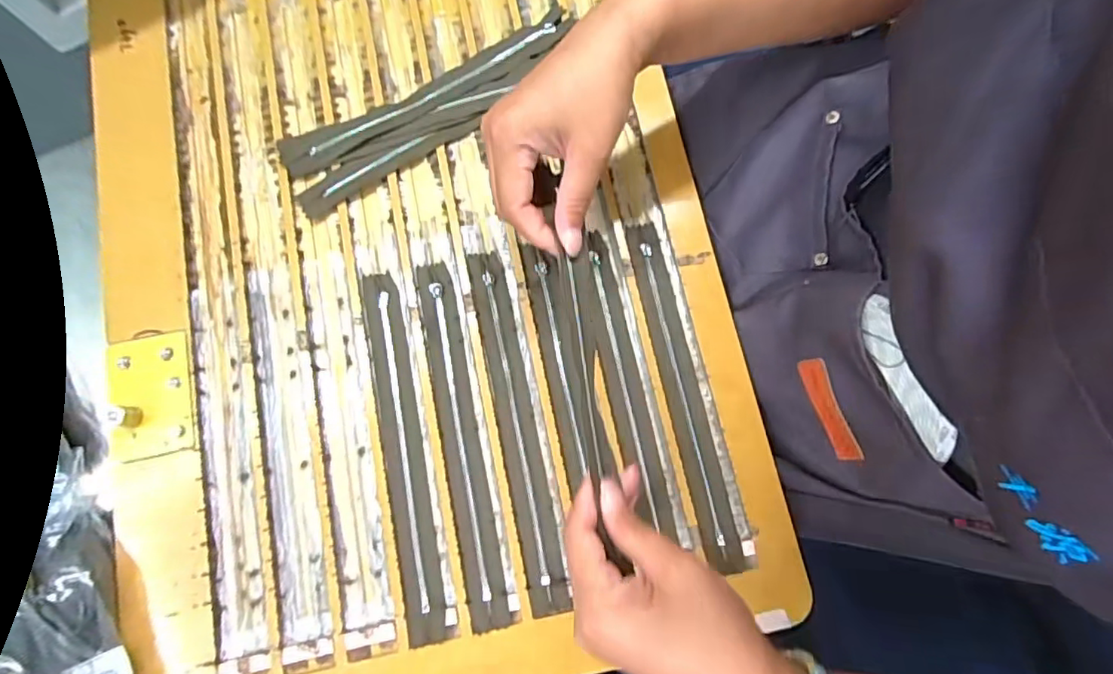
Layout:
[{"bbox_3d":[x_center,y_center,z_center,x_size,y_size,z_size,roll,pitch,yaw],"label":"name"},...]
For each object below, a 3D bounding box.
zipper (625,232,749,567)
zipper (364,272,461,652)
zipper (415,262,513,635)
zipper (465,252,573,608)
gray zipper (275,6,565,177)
[{"bbox_3d":[0.091,0.036,0.403,0.027,0.008,0.253,-10,77,-10],"label":"zipper"},{"bbox_3d":[-0.108,0.077,0.389,0.025,0.005,0.256,-11,78,-4],"label":"zipper"},{"bbox_3d":[-0.069,0.070,0.392,0.024,0.008,0.254,-12,78,-4],"label":"zipper"},{"bbox_3d":[-0.027,0.060,0.396,0.027,0.005,0.255,-11,78,-7],"label":"zipper"},{"bbox_3d":[-0.103,-0.199,0.446,0.252,0.007,0.037,-30,80,-7],"label":"gray zipper"}]

